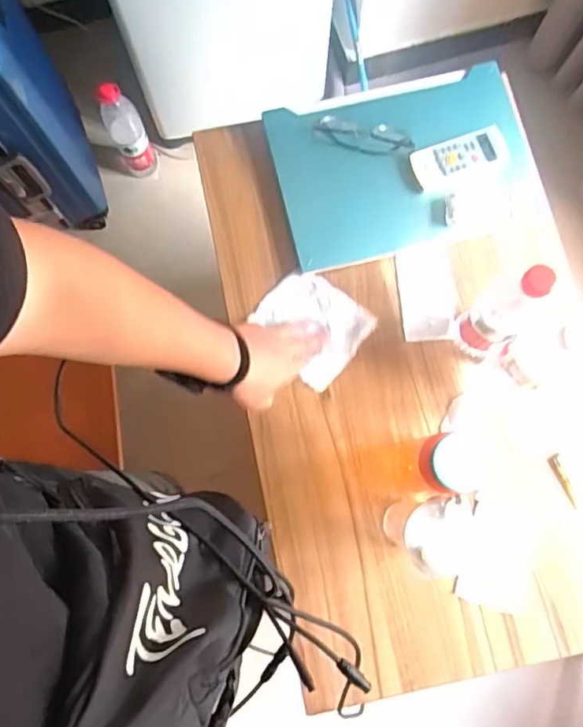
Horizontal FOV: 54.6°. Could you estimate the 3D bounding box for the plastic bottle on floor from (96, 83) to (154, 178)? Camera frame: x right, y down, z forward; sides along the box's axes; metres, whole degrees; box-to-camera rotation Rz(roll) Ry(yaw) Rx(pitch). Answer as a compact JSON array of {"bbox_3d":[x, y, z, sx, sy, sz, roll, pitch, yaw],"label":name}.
[{"bbox_3d":[-0.430,-0.603,1.486,0.094,0.313,0.096,-23,79,-5],"label":"plastic bottle on floor"}]

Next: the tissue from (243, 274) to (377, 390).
[{"bbox_3d":[0.028,-0.054,0.781,0.143,0.012,0.126,42,81,8],"label":"tissue"}]

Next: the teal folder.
[{"bbox_3d":[0.155,-0.278,0.793,0.351,0.032,0.244,-12,78,-3],"label":"teal folder"}]

